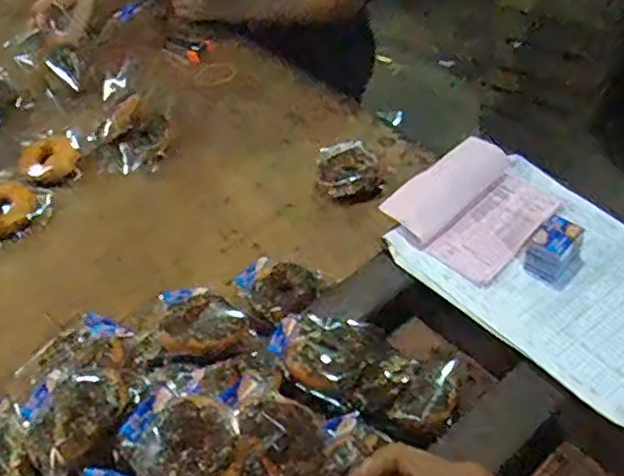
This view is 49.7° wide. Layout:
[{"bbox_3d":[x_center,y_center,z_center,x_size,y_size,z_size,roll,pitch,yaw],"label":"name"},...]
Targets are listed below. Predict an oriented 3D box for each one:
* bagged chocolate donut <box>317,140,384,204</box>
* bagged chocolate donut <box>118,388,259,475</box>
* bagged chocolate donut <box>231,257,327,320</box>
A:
[{"bbox_3d":[0.049,-0.091,0.908,0.082,0.034,0.098,-8,49,-1],"label":"bagged chocolate donut"},{"bbox_3d":[-0.102,0.167,0.542,0.100,0.025,0.086,33,60,29],"label":"bagged chocolate donut"},{"bbox_3d":[-0.033,0.055,0.775,0.089,0.033,0.096,-3,49,4],"label":"bagged chocolate donut"}]

